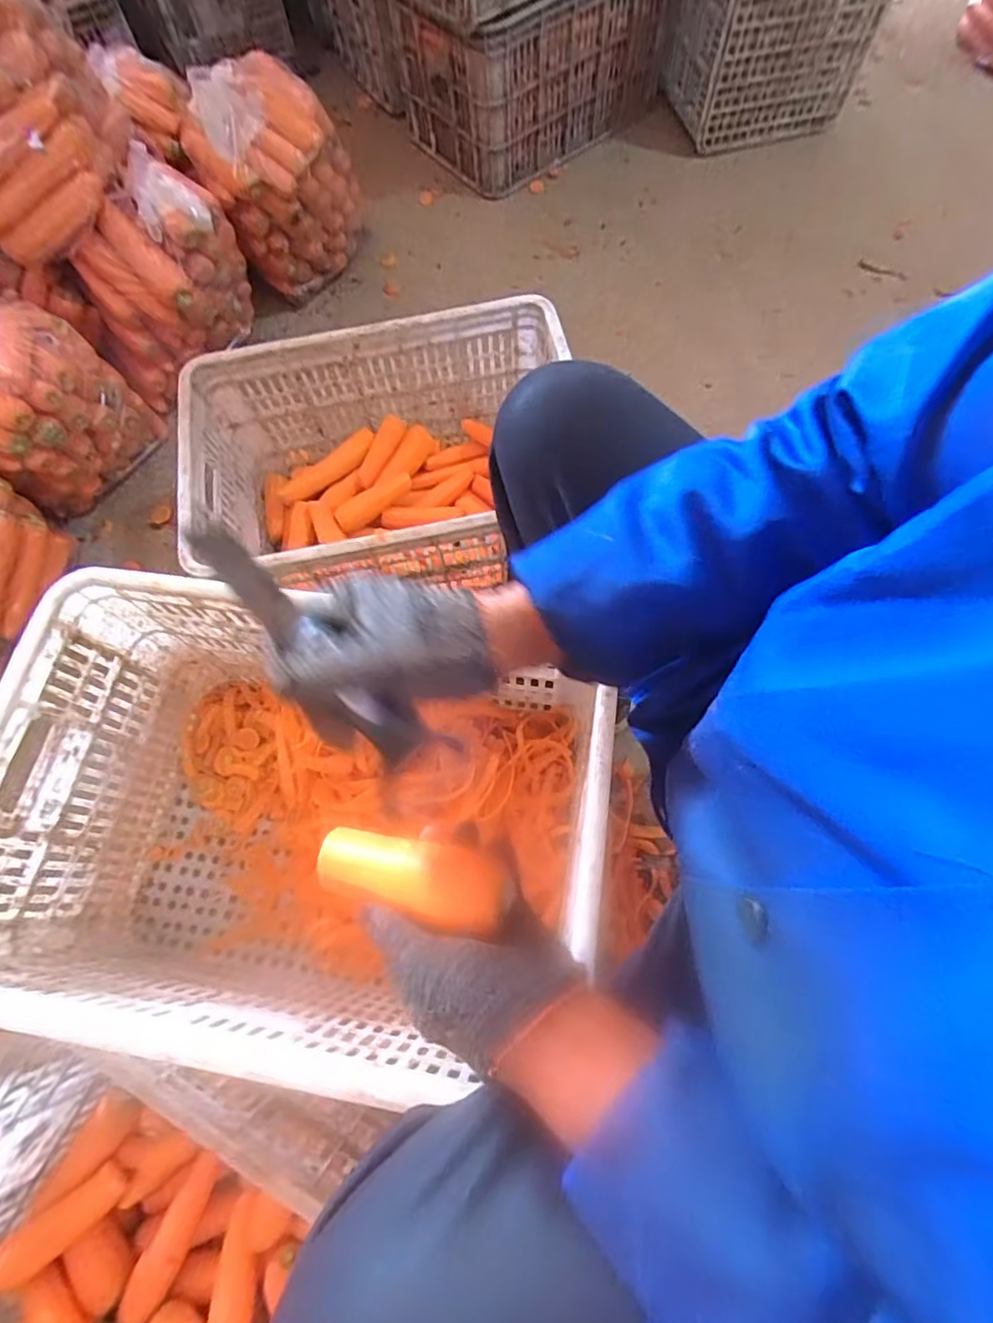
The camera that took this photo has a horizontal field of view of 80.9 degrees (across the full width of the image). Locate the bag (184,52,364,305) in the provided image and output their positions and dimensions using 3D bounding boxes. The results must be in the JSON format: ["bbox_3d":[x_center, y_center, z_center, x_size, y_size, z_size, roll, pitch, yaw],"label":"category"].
[{"bbox_3d":[-0.415,-0.930,1.129,0.281,0.313,0.212,-16,70,-4],"label":"bag"}]

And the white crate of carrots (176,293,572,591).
[{"bbox_3d":[-0.150,-0.269,0.863,0.513,0.245,0.365,-11,70,-2],"label":"white crate of carrots"}]

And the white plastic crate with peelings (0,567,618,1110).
[{"bbox_3d":[-0.219,0.193,0.677,0.580,0.324,0.400,10,70,6],"label":"white plastic crate with peelings"}]

